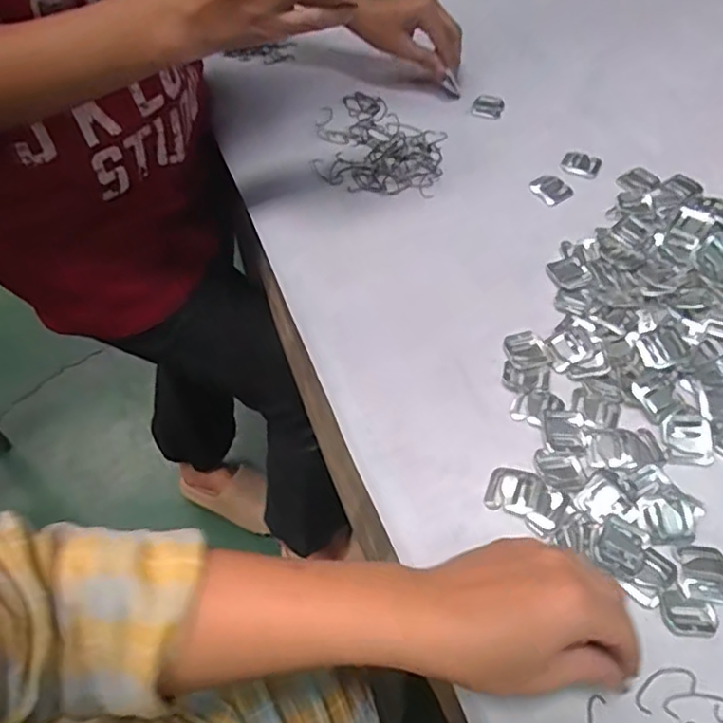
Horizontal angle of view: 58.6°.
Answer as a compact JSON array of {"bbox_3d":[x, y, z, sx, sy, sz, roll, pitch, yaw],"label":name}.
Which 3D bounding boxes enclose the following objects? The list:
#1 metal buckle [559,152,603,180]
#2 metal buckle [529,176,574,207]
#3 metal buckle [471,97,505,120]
[{"bbox_3d":[0.212,-0.190,0.619,0.035,0.007,0.028,23,60,17],"label":"metal buckle"},{"bbox_3d":[0.179,-0.162,0.605,0.029,0.007,0.034,-31,60,-17],"label":"metal buckle"},{"bbox_3d":[0.132,-0.267,0.674,0.032,0.004,0.030,11,57,10],"label":"metal buckle"}]

